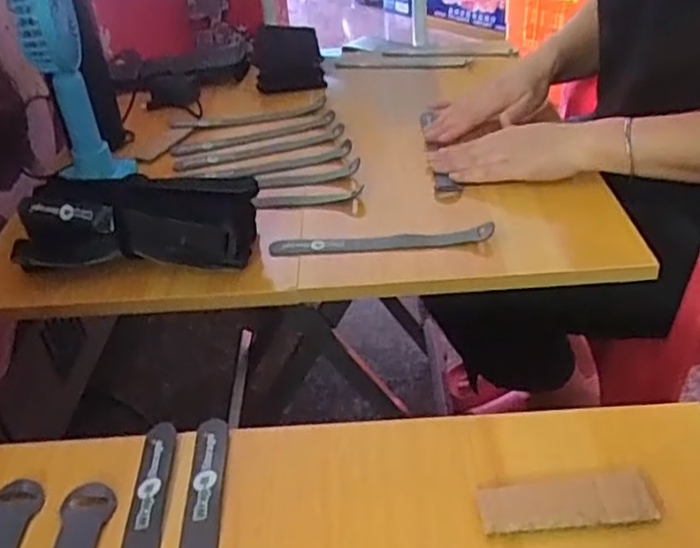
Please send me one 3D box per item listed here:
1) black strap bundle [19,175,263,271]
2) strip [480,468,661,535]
[{"bbox_3d":[-0.179,-0.038,0.585,0.193,0.072,0.076,0,36,7],"label":"black strap bundle"},{"bbox_3d":[0.105,0.111,0.337,0.082,0.009,0.027,-8,36,2],"label":"strip"}]

